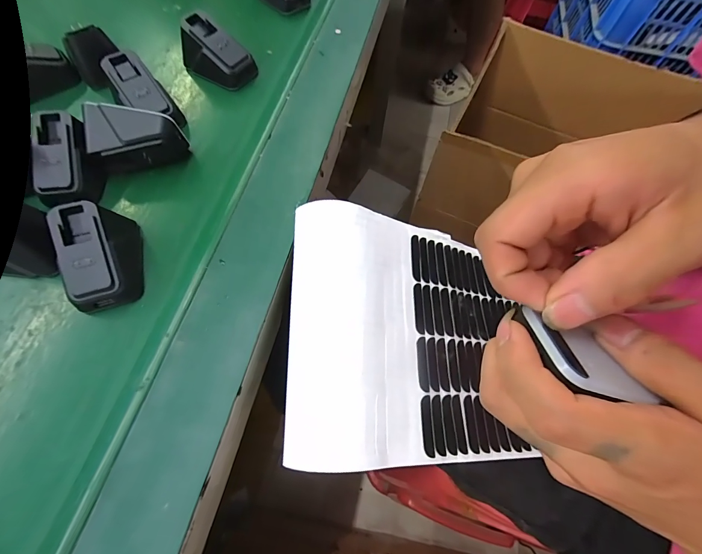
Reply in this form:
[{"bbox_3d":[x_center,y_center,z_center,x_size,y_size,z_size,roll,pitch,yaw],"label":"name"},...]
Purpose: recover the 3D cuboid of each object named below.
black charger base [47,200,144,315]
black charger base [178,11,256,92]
[{"bbox_3d":[-0.171,-0.015,0.228,0.038,0.038,0.066,-18,67,-9],"label":"black charger base"},{"bbox_3d":[-0.130,-0.217,0.327,0.066,0.038,0.040,28,68,11],"label":"black charger base"}]

